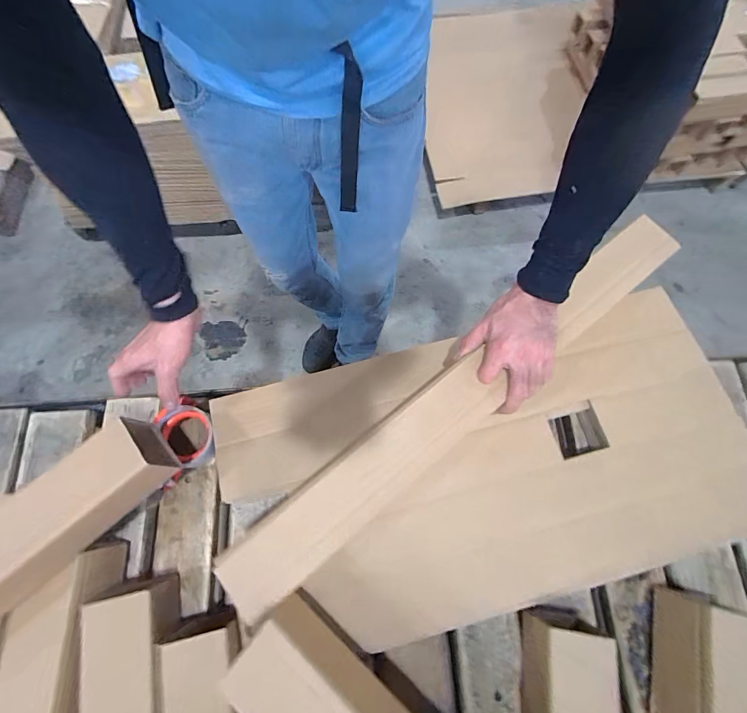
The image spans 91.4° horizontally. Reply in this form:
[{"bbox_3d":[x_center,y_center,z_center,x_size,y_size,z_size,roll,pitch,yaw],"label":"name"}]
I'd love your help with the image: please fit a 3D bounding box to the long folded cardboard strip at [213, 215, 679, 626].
[{"bbox_3d":[0.124,0.038,0.449,0.680,0.035,0.083,-37,76,-12],"label":"long folded cardboard strip"}]

